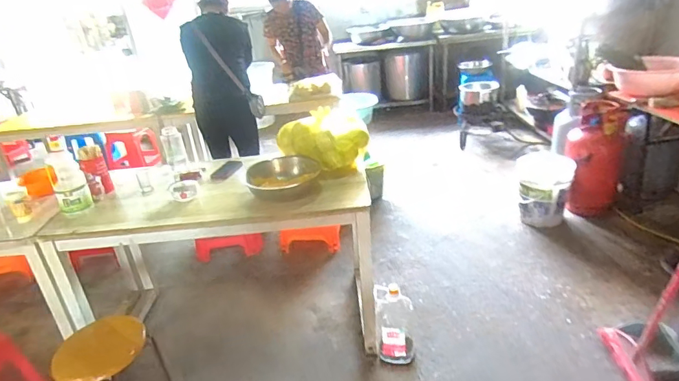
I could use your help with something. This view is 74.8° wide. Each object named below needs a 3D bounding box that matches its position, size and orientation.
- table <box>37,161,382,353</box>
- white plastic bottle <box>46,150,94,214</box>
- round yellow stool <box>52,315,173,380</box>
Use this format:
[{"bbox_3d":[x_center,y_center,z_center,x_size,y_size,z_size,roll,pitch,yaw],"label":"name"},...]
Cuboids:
[{"bbox_3d":[-0.497,0.272,1.877,1.252,0.667,0.580,-6,26,0],"label":"table"},{"bbox_3d":[-0.981,-0.033,1.602,0.118,0.217,0.095,-19,29,-26],"label":"white plastic bottle"},{"bbox_3d":[-0.769,0.661,1.525,0.331,0.436,0.397,-19,31,-26],"label":"round yellow stool"}]

